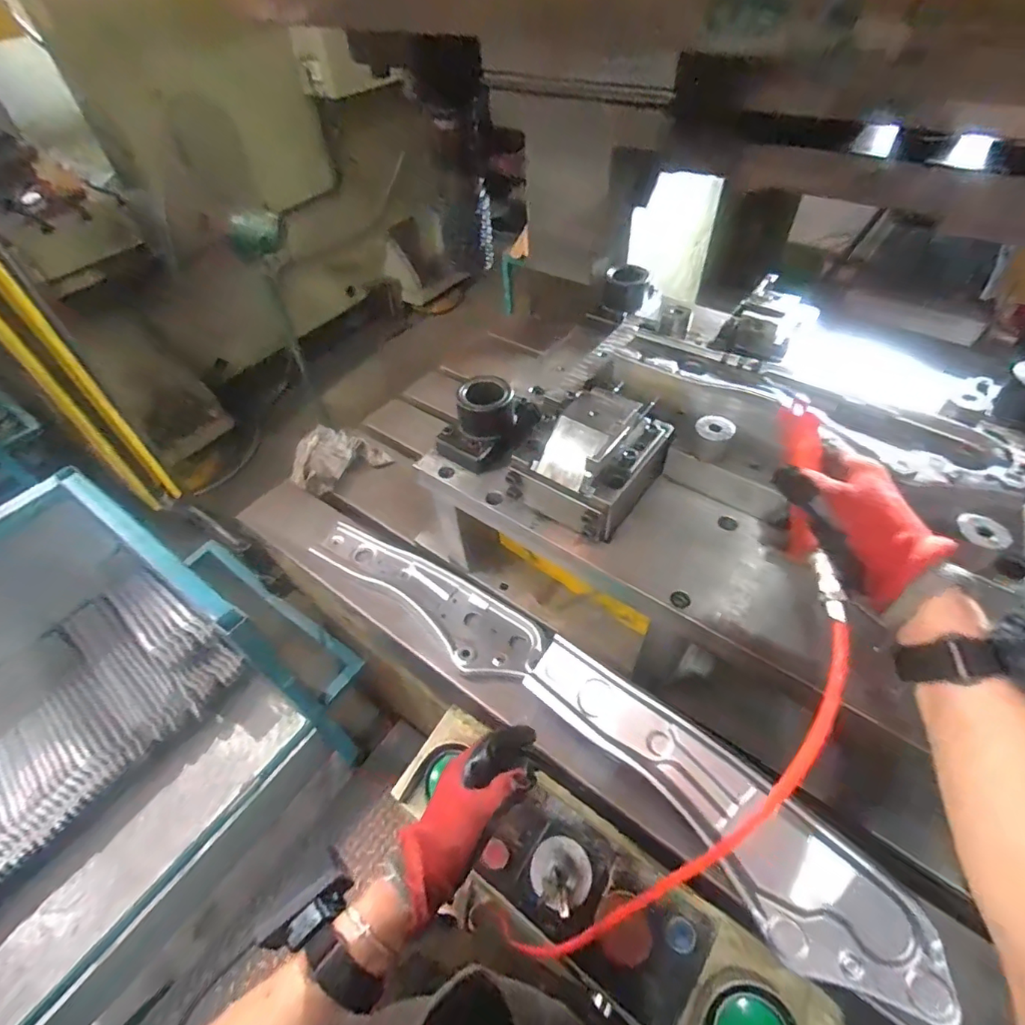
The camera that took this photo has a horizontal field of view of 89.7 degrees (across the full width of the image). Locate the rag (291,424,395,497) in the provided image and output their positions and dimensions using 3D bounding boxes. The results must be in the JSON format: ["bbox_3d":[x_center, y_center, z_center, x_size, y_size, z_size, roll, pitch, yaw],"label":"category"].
[{"bbox_3d":[-0.339,-0.112,0.971,0.166,0.053,0.141,-31,55,-22],"label":"rag"}]

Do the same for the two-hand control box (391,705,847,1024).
[{"bbox_3d":[0.081,0.434,0.587,0.494,0.092,0.139,29,57,24],"label":"two-hand control box"}]

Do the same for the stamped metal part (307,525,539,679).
[{"bbox_3d":[-0.135,0.128,0.786,0.397,0.028,0.111,27,56,23],"label":"stamped metal part"}]

